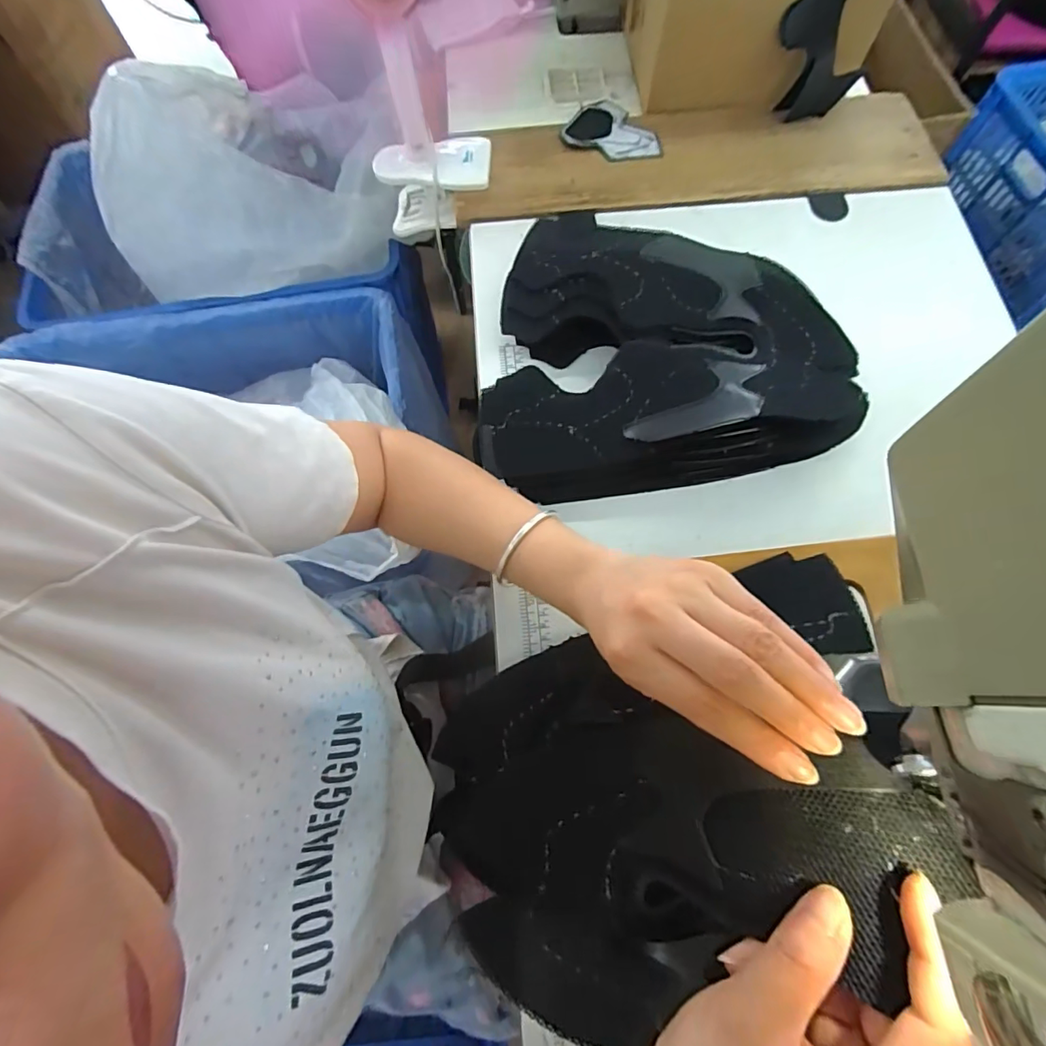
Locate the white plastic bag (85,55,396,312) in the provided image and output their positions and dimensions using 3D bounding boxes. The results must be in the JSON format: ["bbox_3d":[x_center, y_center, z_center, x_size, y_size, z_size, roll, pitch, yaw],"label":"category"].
[{"bbox_3d":[-0.436,-0.579,0.834,0.417,0.188,0.430,-9,70,-2],"label":"white plastic bag"}]

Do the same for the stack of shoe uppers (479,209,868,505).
[{"bbox_3d":[0.117,-0.185,0.472,0.324,0.080,0.297,-9,70,-2],"label":"stack of shoe uppers"}]

